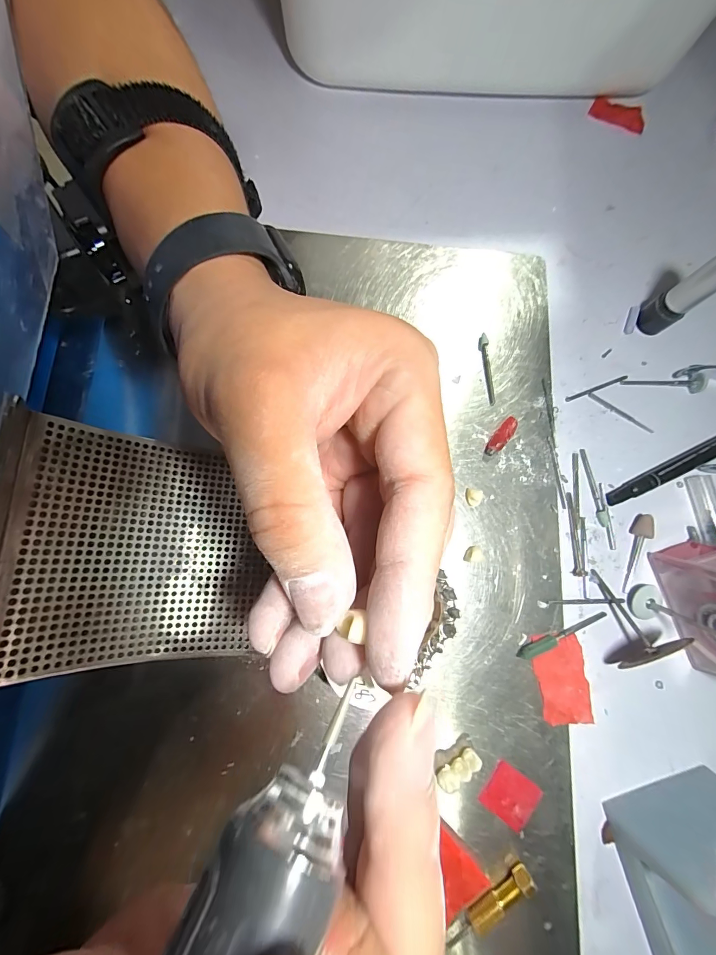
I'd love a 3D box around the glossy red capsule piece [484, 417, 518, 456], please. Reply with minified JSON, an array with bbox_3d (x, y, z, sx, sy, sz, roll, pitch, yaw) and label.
[{"bbox_3d":[0.083,-0.024,0.210,0.008,0.005,0.027,39,79,5],"label":"glossy red capsule piece"}]

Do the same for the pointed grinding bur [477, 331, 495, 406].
[{"bbox_3d":[0.078,-0.066,0.220,0.006,0.004,0.044,-5,79,-4],"label":"pointed grinding bur"}]

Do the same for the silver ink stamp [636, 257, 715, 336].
[{"bbox_3d":[0.189,-0.105,0.206,0.015,0.059,0.018,-27,81,-8],"label":"silver ink stamp"}]

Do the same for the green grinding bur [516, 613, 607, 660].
[{"bbox_3d":[0.109,0.082,0.191,0.054,0.006,0.006,-22,81,-7],"label":"green grinding bur"}]

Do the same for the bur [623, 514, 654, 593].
[{"bbox_3d":[0.157,0.043,0.204,0.008,0.008,0.044,18,78,0],"label":"bur"}]

